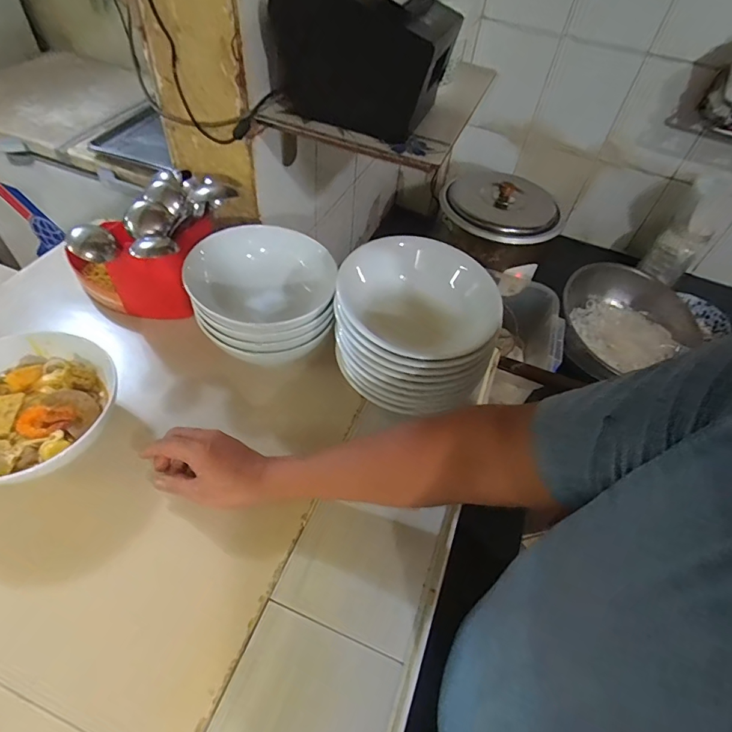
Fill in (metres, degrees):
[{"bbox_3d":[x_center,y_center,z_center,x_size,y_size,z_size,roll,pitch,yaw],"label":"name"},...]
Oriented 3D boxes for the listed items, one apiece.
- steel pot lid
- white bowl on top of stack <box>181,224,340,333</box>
[{"bbox_3d":[0.331,-0.393,1.073,0.291,0.053,0.274,18,52,6],"label":"steel pot lid"},{"bbox_3d":[-0.136,-0.112,0.603,0.168,0.075,0.173,4,52,-5],"label":"white bowl on top of stack"}]

